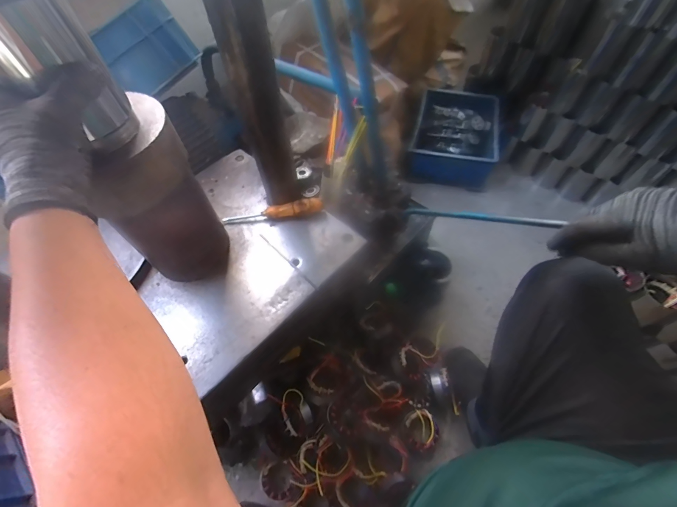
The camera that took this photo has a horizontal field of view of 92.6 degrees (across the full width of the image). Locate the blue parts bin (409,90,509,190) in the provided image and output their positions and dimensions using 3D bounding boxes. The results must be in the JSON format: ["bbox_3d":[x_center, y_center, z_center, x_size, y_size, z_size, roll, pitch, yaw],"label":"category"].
[{"bbox_3d":[0.472,-0.464,1.257,0.337,0.144,0.400,15,59,12],"label":"blue parts bin"}]

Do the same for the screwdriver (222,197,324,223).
[{"bbox_3d":[-0.121,-0.077,0.607,0.184,0.030,0.028,-9,57,-3],"label":"screwdriver"}]

